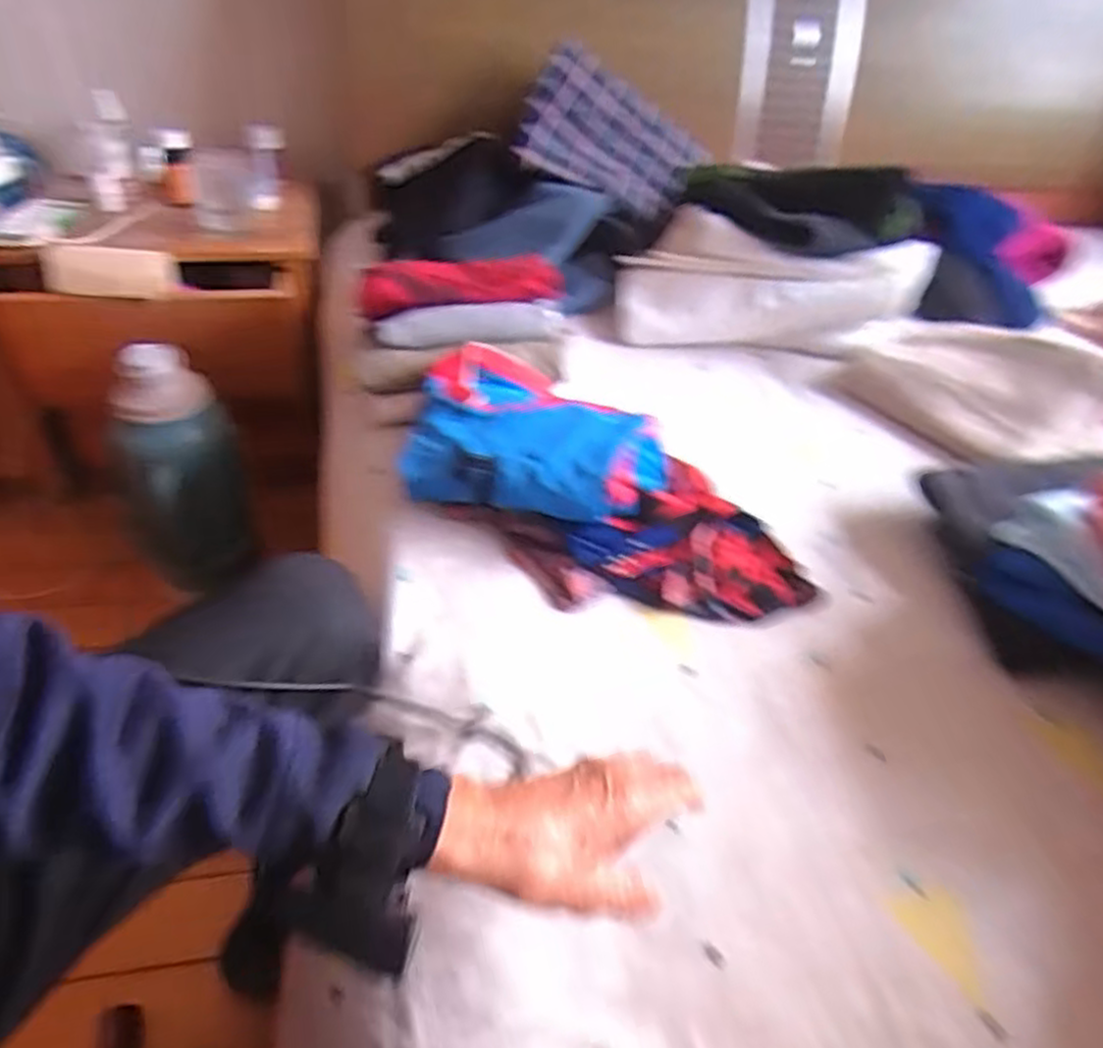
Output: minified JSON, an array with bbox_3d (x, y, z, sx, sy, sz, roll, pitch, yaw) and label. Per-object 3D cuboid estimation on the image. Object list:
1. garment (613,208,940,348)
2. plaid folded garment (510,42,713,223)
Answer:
[{"bbox_3d":[0.308,-0.337,1.083,0.414,0.087,0.198,6,84,11],"label":"garment"},{"bbox_3d":[0.090,-0.582,1.191,0.290,0.181,0.032,27,7,-29],"label":"plaid folded garment"}]

